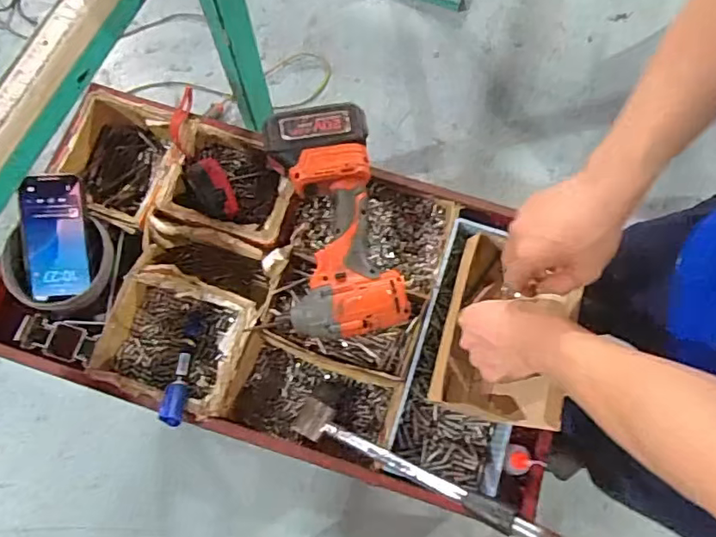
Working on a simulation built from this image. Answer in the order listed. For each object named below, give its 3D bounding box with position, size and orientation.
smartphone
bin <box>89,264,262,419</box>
[{"bbox_3d":[-0.342,-0.036,0.623,0.070,0.010,0.135,-6,95,-1],"label":"smartphone"},{"bbox_3d":[-0.203,0.084,0.631,0.161,0.060,0.148,20,77,4],"label":"bin"}]

